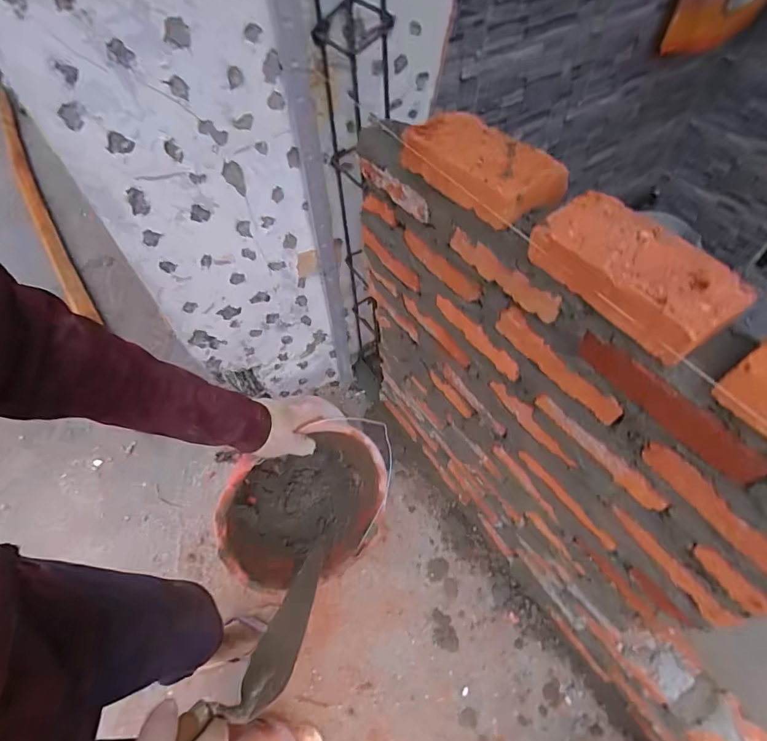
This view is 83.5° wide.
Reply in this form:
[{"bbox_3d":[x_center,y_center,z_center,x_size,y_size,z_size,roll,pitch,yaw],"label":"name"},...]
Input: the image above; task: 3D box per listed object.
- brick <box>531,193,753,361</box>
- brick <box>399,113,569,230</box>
[{"bbox_3d":[0.252,-0.104,0.440,0.105,0.048,0.197,-28,59,-18],"label":"brick"},{"bbox_3d":[0.122,-0.260,0.542,0.100,0.053,0.211,-28,59,-18],"label":"brick"}]

